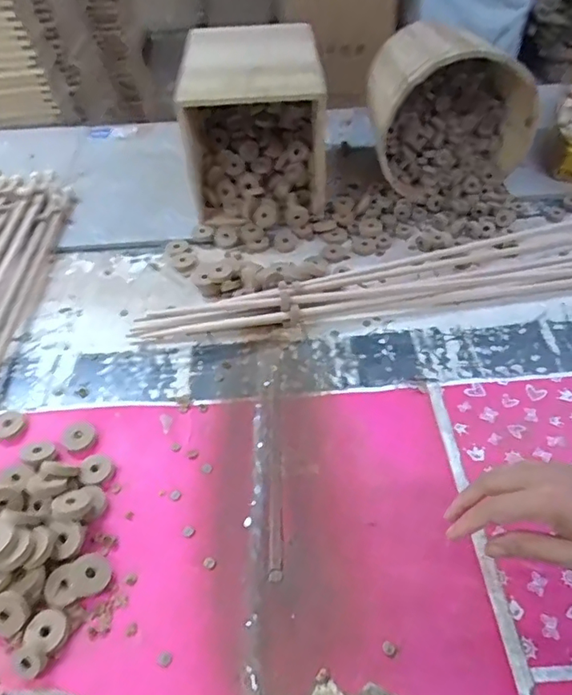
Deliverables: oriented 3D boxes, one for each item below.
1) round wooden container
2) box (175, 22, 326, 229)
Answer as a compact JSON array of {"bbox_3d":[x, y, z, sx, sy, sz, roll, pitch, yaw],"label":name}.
[{"bbox_3d":[0.263,-0.377,0.846,0.245,0.207,0.199,7,49,11],"label":"round wooden container"},{"bbox_3d":[-0.047,-0.353,0.859,0.210,0.214,0.276,-6,48,-1],"label":"box"}]

